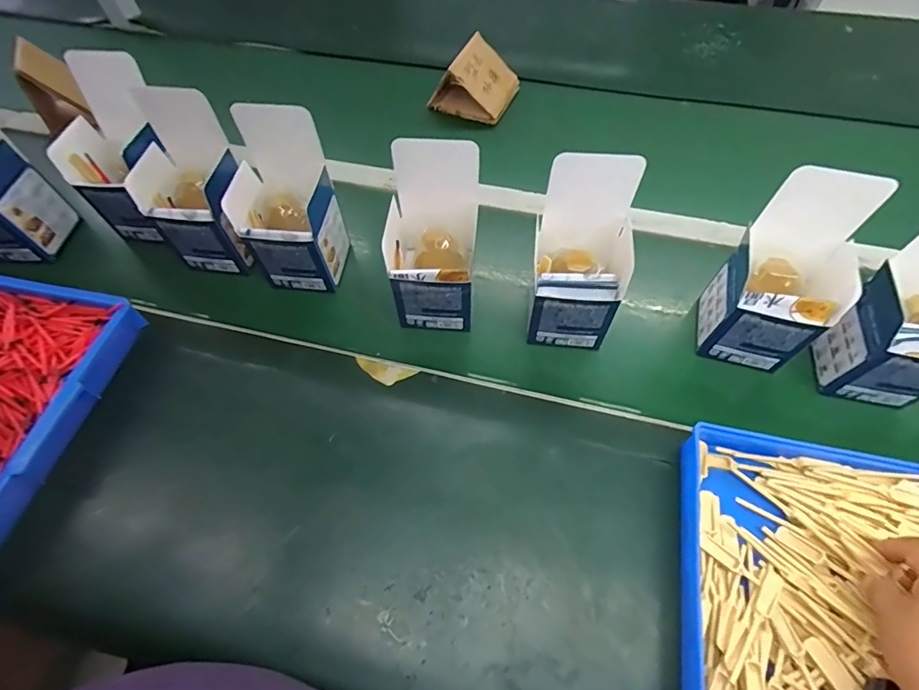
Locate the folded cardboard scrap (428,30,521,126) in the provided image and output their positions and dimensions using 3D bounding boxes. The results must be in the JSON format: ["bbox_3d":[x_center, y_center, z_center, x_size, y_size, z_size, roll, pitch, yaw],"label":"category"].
[{"bbox_3d":[0.026,-0.415,0.712,0.112,0.075,0.104,26,65,17],"label":"folded cardboard scrap"}]

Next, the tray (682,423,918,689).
[{"bbox_3d":[0.340,0.198,0.347,0.320,0.032,0.231,11,61,9],"label":"tray"}]

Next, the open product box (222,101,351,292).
[{"bbox_3d":[-0.188,-0.147,0.505,0.091,0.188,0.097,1,60,4],"label":"open product box"}]

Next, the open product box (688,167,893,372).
[{"bbox_3d":[0.306,-0.060,0.436,0.096,0.172,0.090,13,62,11],"label":"open product box"}]

